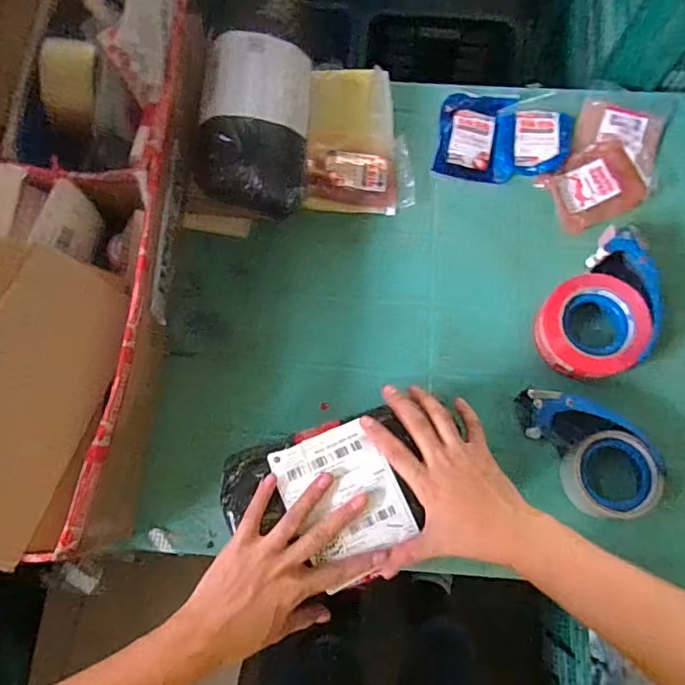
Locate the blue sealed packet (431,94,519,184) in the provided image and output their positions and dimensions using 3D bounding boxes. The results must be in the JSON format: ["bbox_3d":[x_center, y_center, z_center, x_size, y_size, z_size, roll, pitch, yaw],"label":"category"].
[{"bbox_3d":[0.170,-0.264,0.673,0.093,0.013,0.122,8,78,2],"label":"blue sealed packet"}]

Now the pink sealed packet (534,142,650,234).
[{"bbox_3d":[0.307,-0.192,0.651,0.111,0.013,0.091,-27,79,-5],"label":"pink sealed packet"}]

